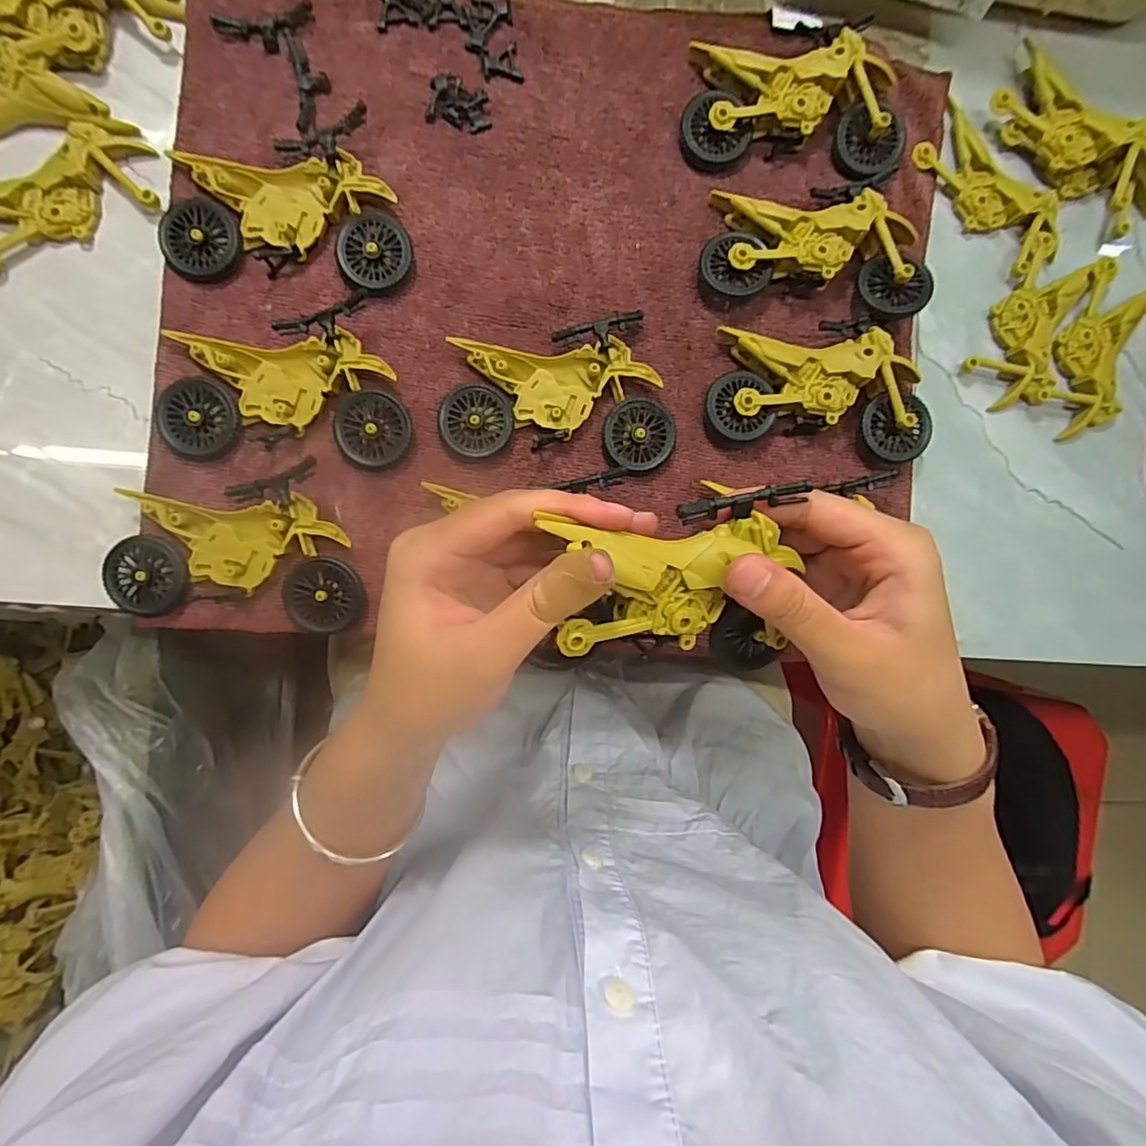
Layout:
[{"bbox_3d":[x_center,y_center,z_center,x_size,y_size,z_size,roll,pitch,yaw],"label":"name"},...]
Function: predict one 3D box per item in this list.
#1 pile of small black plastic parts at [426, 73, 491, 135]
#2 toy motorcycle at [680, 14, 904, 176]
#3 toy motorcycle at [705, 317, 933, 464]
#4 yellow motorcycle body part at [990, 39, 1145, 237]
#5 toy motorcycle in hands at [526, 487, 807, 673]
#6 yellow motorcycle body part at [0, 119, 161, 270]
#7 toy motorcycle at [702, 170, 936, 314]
[{"bbox_3d":[-0.058,-0.240,0.284,0.032,0.004,0.023,12,89,-5],"label":"pile of small black plastic parts"},{"bbox_3d":[0.116,-0.246,0.289,0.112,0.027,0.063,3,90,-5],"label":"toy motorcycle"},{"bbox_3d":[0.130,-0.099,0.290,0.114,0.023,0.067,7,90,-5],"label":"toy motorcycle"},{"bbox_3d":[0.283,-0.239,0.309,0.040,0.026,0.110,-44,94,-3],"label":"yellow motorcycle body part"},{"bbox_3d":[0.037,0.002,0.201,0.096,0.031,0.065,2,90,-5],"label":"toy motorcycle in hands"},{"bbox_3d":[-0.259,-0.184,0.273,0.102,0.011,0.044,-26,93,-4],"label":"yellow motorcycle body part"},{"bbox_3d":[0.127,-0.175,0.289,0.114,0.027,0.072,7,90,-5],"label":"toy motorcycle"}]

